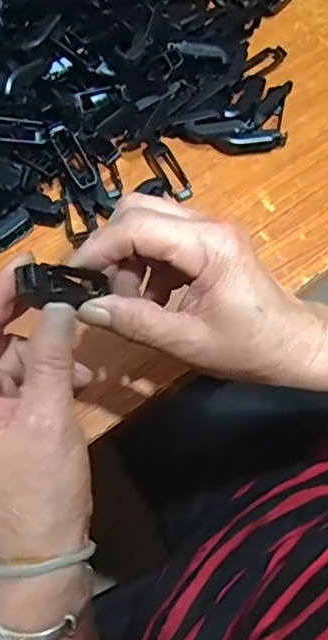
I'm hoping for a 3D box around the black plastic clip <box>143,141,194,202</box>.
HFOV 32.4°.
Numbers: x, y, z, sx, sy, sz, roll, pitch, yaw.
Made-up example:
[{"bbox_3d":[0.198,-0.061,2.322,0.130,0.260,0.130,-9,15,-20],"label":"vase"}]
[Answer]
[{"bbox_3d":[0.002,-0.119,0.443,0.019,0.007,0.061,-27,70,-12],"label":"black plastic clip"}]

